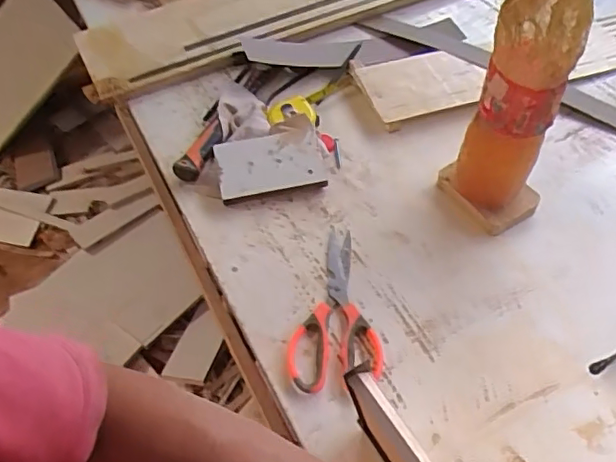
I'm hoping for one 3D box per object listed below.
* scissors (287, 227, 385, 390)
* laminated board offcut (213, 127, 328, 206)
[{"bbox_3d":[0.023,0.083,0.632,0.095,0.014,0.193,-6,53,0],"label":"scissors"},{"bbox_3d":[-0.047,-0.085,0.733,0.134,0.021,0.083,-11,74,-7],"label":"laminated board offcut"}]

